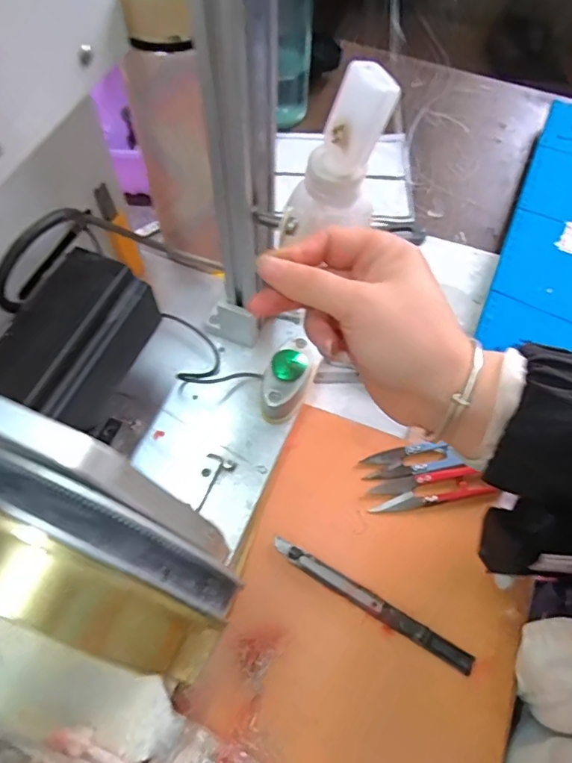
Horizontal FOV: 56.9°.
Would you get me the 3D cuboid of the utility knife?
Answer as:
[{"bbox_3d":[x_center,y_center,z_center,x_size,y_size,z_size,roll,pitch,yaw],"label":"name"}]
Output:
[{"bbox_3d":[0.052,0.137,0.329,0.137,0.006,0.012,29,66,12],"label":"utility knife"}]

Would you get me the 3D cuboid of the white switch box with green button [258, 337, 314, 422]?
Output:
[{"bbox_3d":[0.001,0.001,0.363,0.030,0.034,0.050,28,65,11],"label":"white switch box with green button"}]

